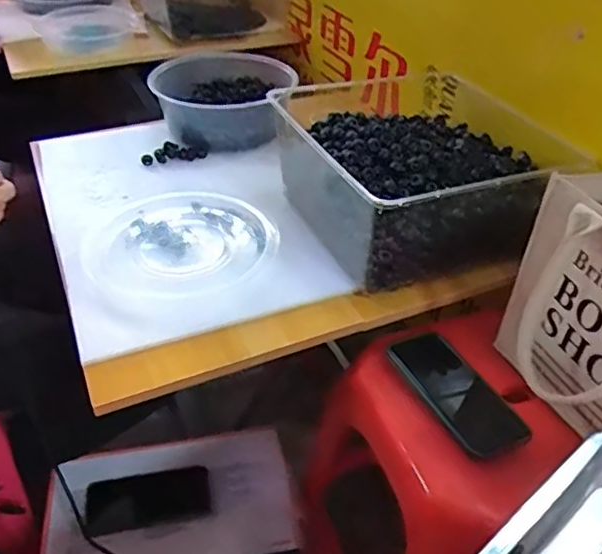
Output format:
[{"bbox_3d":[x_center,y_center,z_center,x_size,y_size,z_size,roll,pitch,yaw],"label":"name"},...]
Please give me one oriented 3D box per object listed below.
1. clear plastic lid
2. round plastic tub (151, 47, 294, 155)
[{"bbox_3d":[-0.154,-0.045,0.772,0.239,0.020,0.221,-4,44,4],"label":"clear plastic lid"},{"bbox_3d":[-0.120,-0.296,0.982,0.209,0.089,0.209,1,40,-1],"label":"round plastic tub"}]

